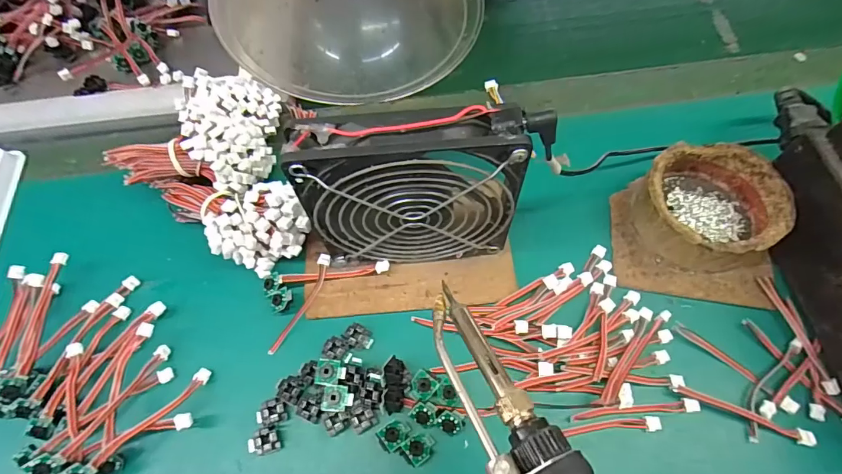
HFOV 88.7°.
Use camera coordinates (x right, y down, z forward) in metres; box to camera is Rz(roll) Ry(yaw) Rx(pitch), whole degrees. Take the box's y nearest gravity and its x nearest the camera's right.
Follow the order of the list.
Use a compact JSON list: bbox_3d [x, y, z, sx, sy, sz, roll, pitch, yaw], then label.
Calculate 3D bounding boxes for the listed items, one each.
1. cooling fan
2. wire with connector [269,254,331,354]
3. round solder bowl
[{"bbox_3d":[-0.001,-0.021,0.253,0.123,0.126,0.026,-4,64,0],"label":"cooling fan"},{"bbox_3d":[-0.080,0.045,0.290,0.010,0.008,0.073,22,67,13],"label":"wire with connector"},{"bbox_3d":[0.192,-0.022,0.292,0.082,0.041,0.078,-1,64,2],"label":"round solder bowl"}]

